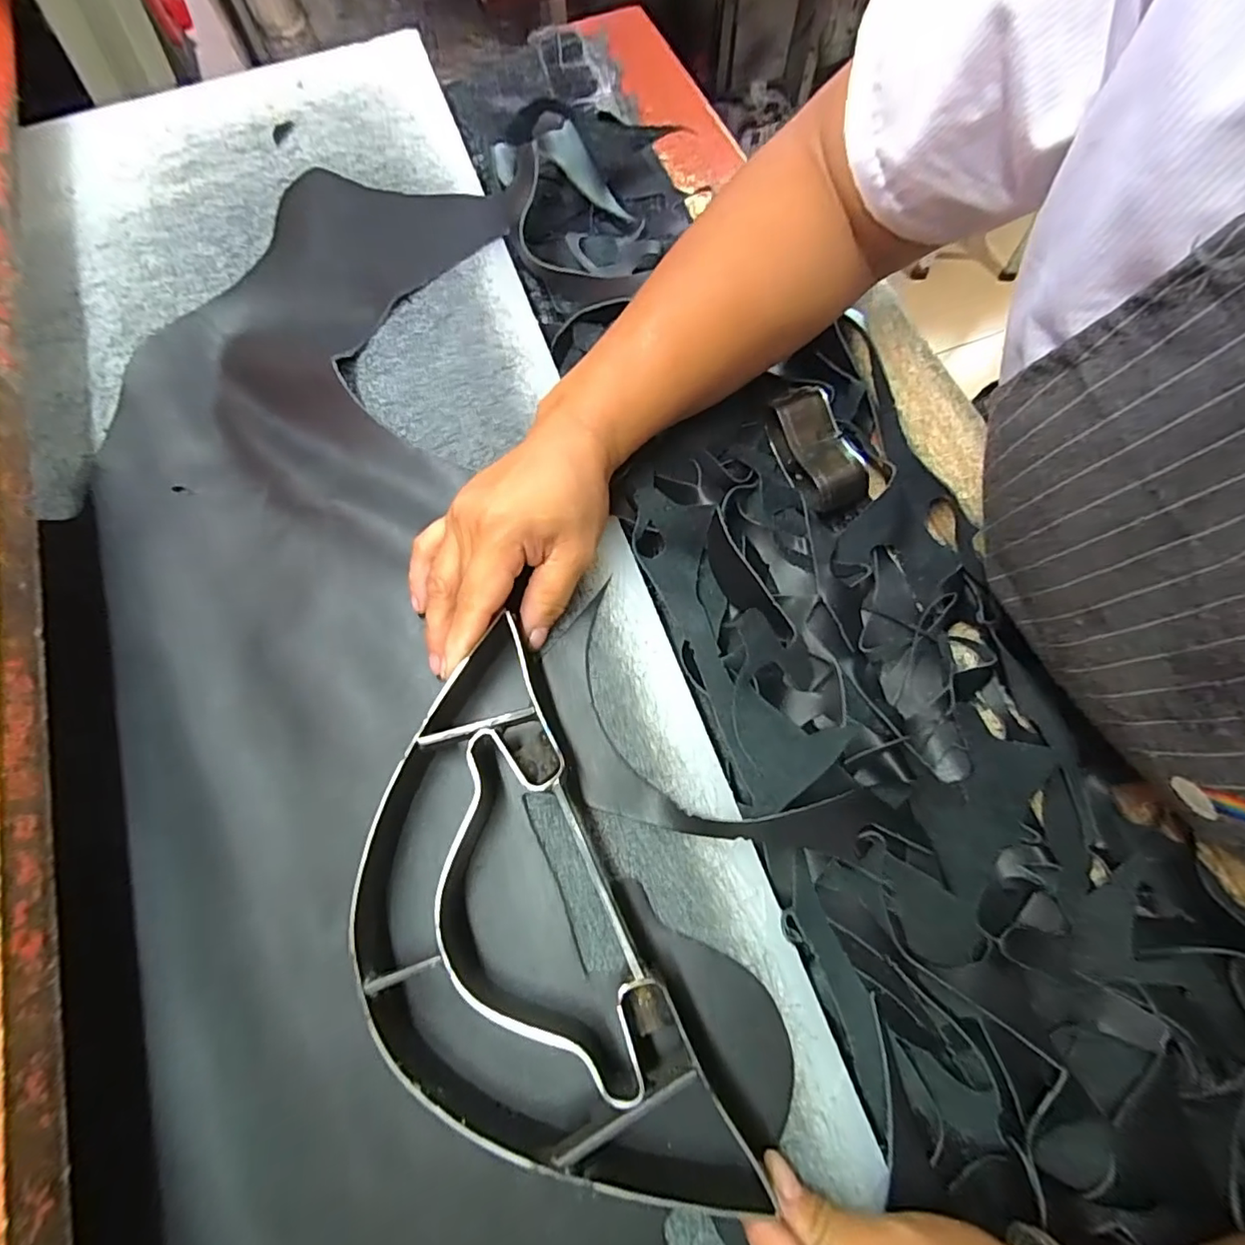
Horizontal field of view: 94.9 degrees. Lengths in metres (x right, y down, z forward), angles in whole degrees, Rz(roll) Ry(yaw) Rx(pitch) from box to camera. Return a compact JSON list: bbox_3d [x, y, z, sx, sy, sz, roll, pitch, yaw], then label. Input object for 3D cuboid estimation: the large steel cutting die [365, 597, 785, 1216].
[{"bbox_3d":[-0.056,0.136,0.259,0.120,0.043,0.252,-25,73,-10],"label":"large steel cutting die"}]

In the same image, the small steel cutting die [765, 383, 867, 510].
[{"bbox_3d":[0.121,-0.108,0.354,0.040,0.030,0.076,-19,72,-8],"label":"small steel cutting die"}]

